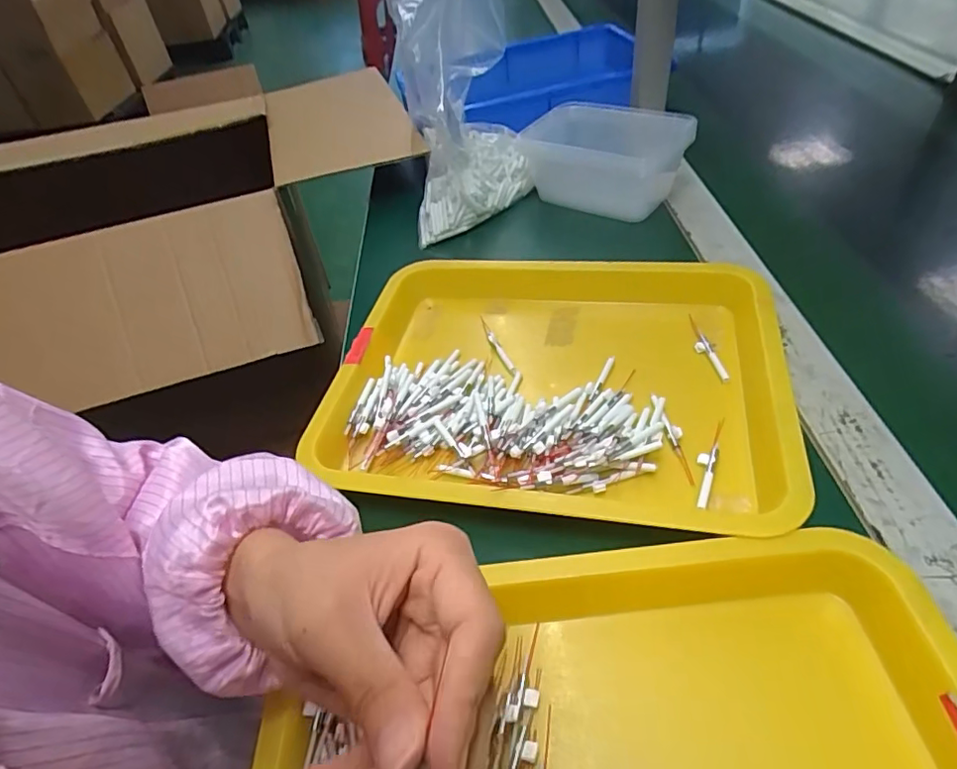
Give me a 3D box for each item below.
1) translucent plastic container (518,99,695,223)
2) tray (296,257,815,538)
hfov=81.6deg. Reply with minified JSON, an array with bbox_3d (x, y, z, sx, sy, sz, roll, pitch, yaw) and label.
[{"bbox_3d":[0.141,-0.255,0.644,0.181,0.091,0.114,25,53,28],"label":"translucent plastic container"},{"bbox_3d":[0.051,-0.014,0.430,0.341,0.037,0.262,6,46,12],"label":"tray"}]

